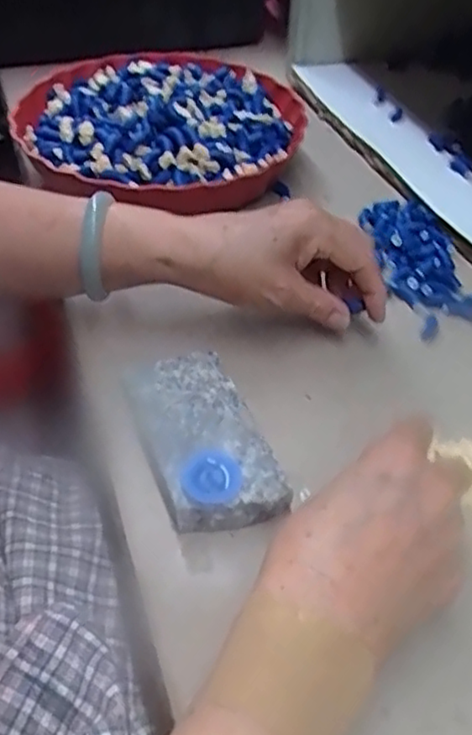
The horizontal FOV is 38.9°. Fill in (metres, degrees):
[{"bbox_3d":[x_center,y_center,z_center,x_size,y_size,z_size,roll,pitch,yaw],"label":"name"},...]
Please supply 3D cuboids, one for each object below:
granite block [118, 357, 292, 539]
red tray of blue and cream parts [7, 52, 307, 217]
[{"bbox_3d":[-0.021,0.037,0.375,0.061,0.021,0.117,-17,49,-17],"label":"granite block"},{"bbox_3d":[-0.067,-0.221,0.575,0.242,0.046,0.235,18,48,15],"label":"red tray of blue and cream parts"}]

